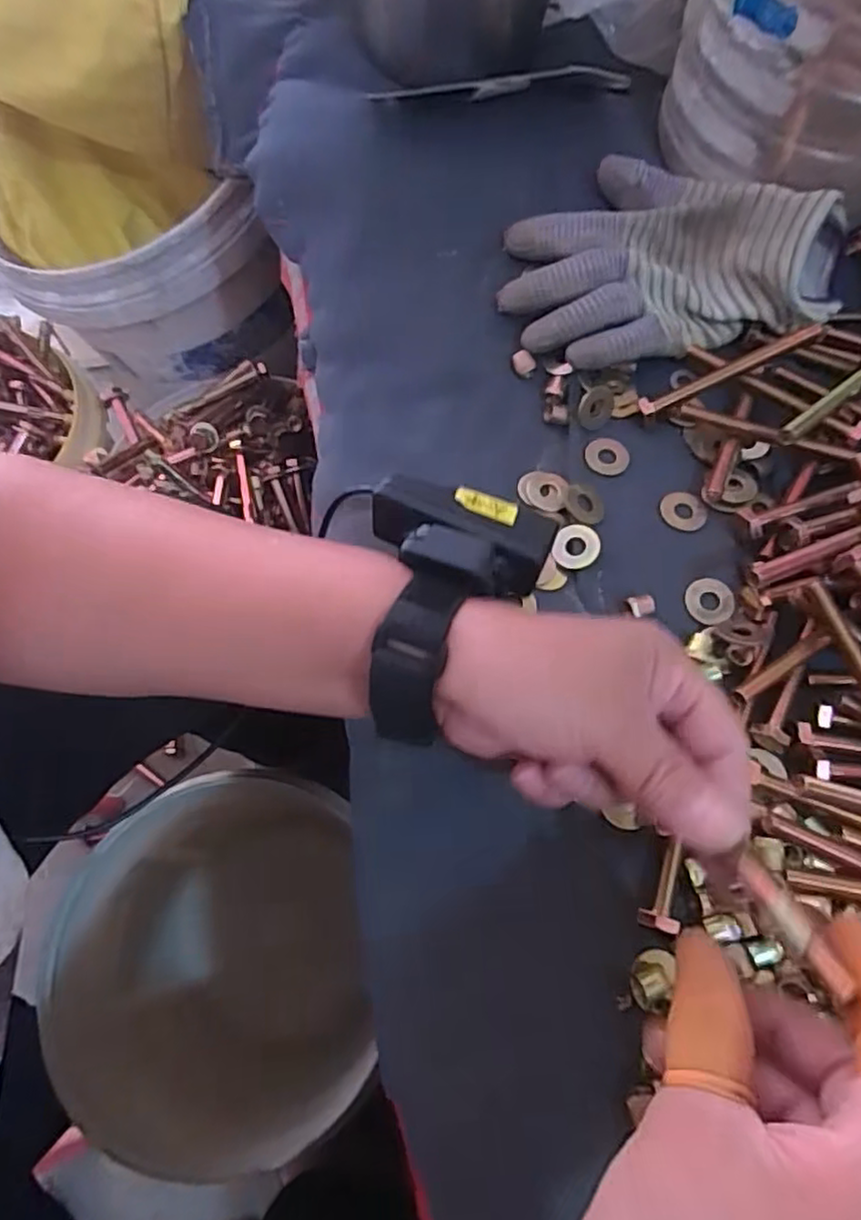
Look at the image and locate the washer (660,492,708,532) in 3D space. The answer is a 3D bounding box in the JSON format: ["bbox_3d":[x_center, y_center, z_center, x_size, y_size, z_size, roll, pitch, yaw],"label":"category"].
[{"bbox_3d":[0.137,-0.054,0.364,0.025,0.004,0.024,0,65,0],"label":"washer"}]

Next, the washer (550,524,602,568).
[{"bbox_3d":[0.076,-0.033,0.351,0.024,0.005,0.024,0,65,0],"label":"washer"}]

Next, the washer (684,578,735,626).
[{"bbox_3d":[0.144,-0.004,0.347,0.025,0.004,0.024,-5,79,0],"label":"washer"}]

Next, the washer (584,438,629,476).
[{"bbox_3d":[0.100,-0.087,0.379,0.024,0.004,0.022,0,65,0],"label":"washer"}]

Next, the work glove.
[{"bbox_3d":[0.144,-0.206,0.399,0.206,0.049,0.116,-7,68,-3],"label":"work glove"}]

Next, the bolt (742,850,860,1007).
[{"bbox_3d":[0.107,0.092,0.200,0.008,0.006,0.044,-17,42,-8],"label":"bolt"}]

